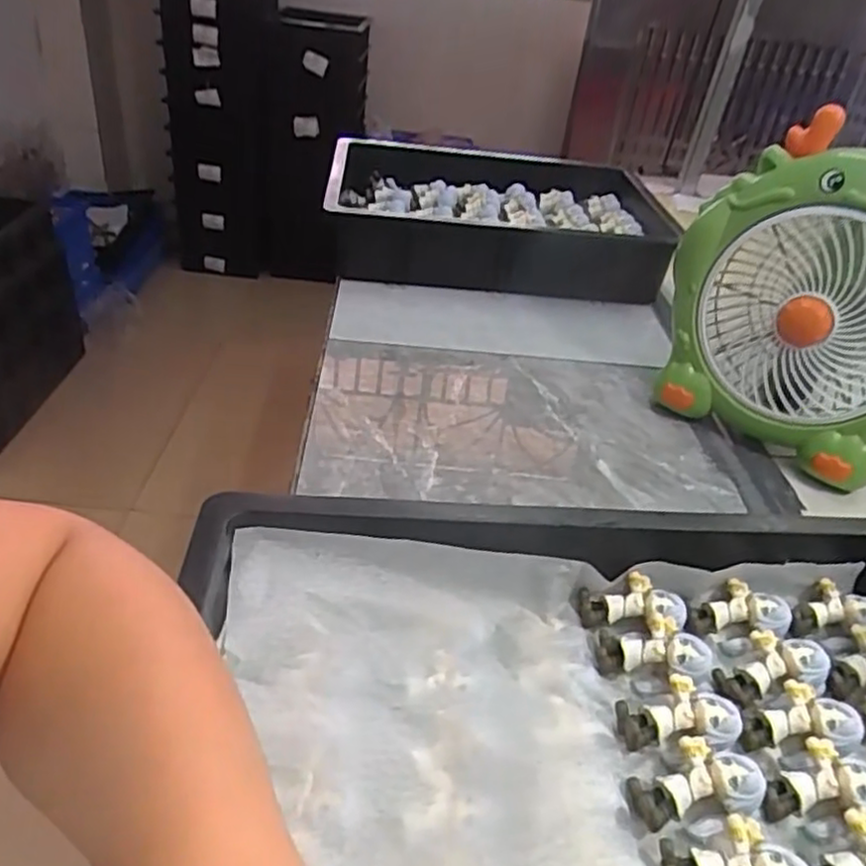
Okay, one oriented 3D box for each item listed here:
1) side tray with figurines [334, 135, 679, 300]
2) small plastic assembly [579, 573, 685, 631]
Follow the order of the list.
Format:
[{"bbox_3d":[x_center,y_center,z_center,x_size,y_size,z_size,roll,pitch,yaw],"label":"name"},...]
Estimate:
[{"bbox_3d":[0.090,-0.295,0.980,0.453,0.113,0.303,6,36,-3],"label":"side tray with figurines"},{"bbox_3d":[0.120,0.103,0.430,0.061,0.014,0.033,-6,35,7],"label":"small plastic assembly"}]

